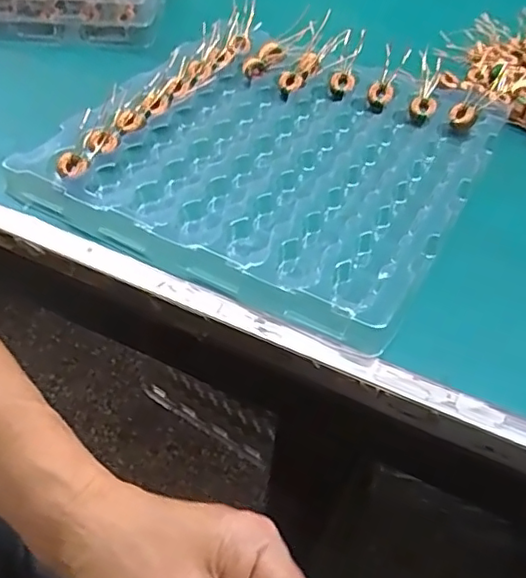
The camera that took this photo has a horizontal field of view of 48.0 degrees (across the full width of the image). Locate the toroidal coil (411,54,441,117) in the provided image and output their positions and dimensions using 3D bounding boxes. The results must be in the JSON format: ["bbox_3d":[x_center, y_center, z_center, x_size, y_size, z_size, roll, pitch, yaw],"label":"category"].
[{"bbox_3d":[0.140,-0.172,0.509,0.019,0.018,0.059,11,67,7],"label":"toroidal coil"}]

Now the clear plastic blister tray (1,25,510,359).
[{"bbox_3d":[0.011,-0.110,0.448,0.282,0.017,0.281,24,54,17],"label":"clear plastic blister tray"}]

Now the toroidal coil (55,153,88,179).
[{"bbox_3d":[-0.137,-0.087,0.424,0.021,0.013,0.016,-16,53,-15],"label":"toroidal coil"}]

